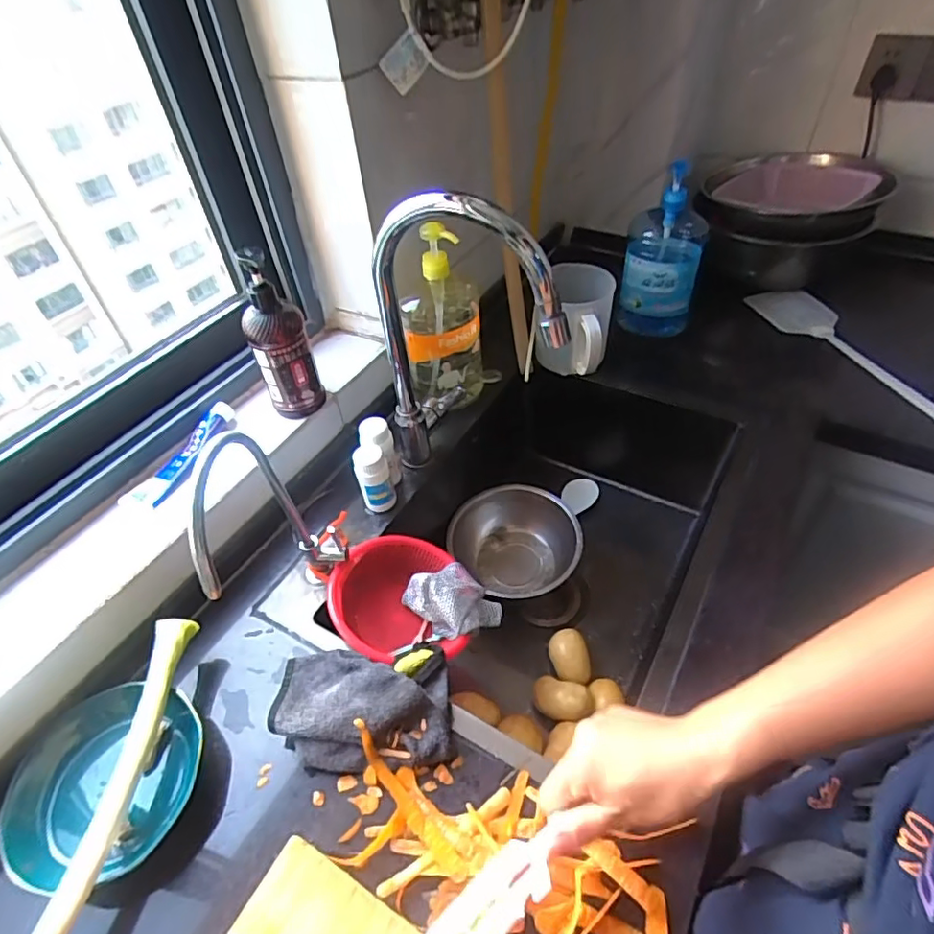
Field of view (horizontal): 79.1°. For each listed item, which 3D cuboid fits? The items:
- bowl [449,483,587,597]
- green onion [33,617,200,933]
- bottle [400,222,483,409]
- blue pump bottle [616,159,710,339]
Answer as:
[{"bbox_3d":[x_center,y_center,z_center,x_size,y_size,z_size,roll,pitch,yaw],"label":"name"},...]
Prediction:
[{"bbox_3d":[0.082,0.129,0.891,0.171,0.093,0.183,-2,46,2],"label":"bowl"},{"bbox_3d":[-0.307,0.264,0.511,0.035,0.027,0.260,-1,46,3],"label":"green onion"},{"bbox_3d":[-0.035,-0.209,0.812,0.109,0.250,0.089,-3,46,1],"label":"bottle"},{"bbox_3d":[0.314,-0.331,0.910,0.114,0.256,0.091,8,48,11],"label":"blue pump bottle"}]

